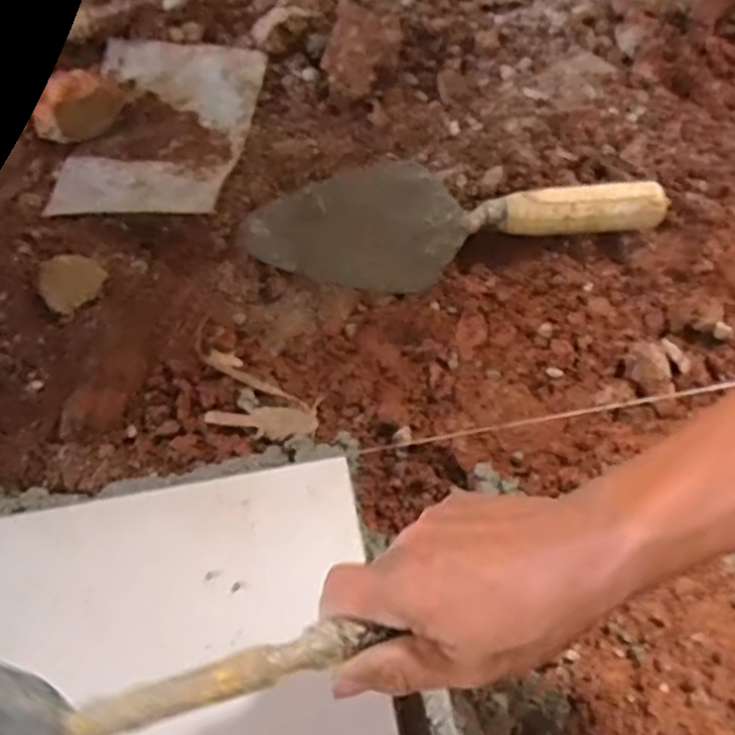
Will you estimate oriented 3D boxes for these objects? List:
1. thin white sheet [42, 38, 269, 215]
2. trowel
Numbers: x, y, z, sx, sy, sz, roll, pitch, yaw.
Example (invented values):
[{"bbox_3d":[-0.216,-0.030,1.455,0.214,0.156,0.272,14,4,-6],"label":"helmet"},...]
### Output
[{"bbox_3d":[-0.165,-0.200,0.600,0.136,0.028,0.197,5,64,2],"label":"thin white sheet"},{"bbox_3d":[0.060,-0.099,0.537,0.294,0.065,0.059,-2,64,-2],"label":"trowel"}]

